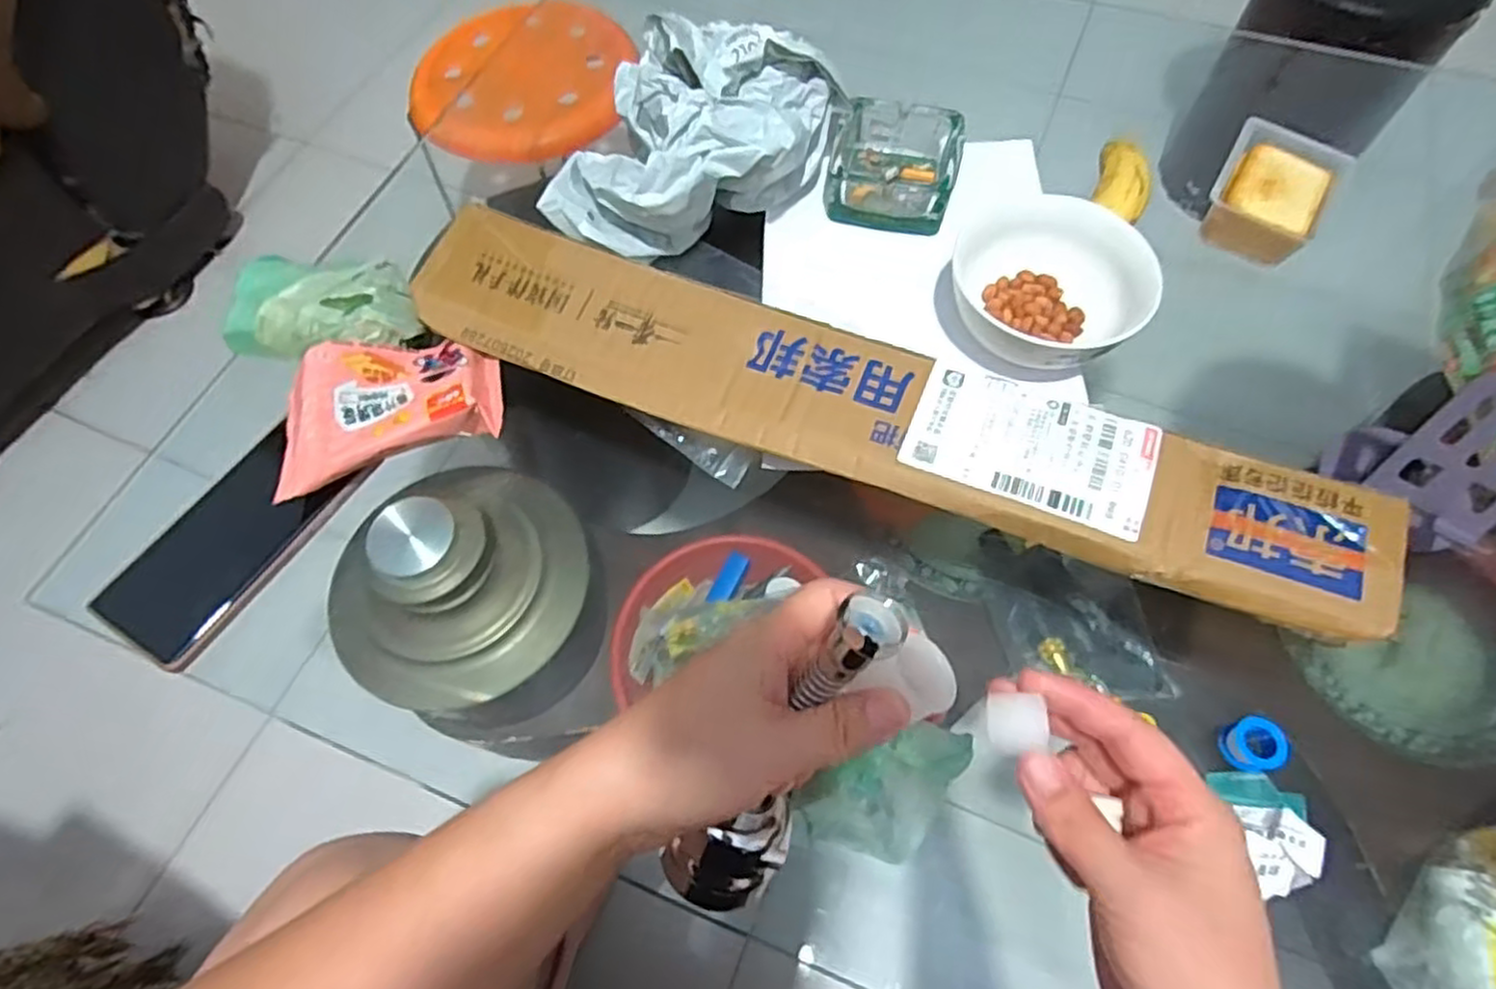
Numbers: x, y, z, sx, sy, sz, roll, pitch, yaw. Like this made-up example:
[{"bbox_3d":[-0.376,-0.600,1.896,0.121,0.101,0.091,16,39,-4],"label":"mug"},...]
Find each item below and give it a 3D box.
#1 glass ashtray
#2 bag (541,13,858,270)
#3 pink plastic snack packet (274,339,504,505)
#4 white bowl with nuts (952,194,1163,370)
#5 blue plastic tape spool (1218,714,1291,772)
[{"bbox_3d":[0.110,-0.252,0.549,0.093,0.042,0.106,12,65,8],"label":"glass ashtray"},{"bbox_3d":[-0.035,-0.236,0.495,0.154,0.098,0.174,18,66,10],"label":"bag"},{"bbox_3d":[-0.220,-0.057,0.441,0.134,0.032,0.083,-19,65,-7],"label":"pink plastic snack packet"},{"bbox_3d":[0.191,-0.137,0.472,0.115,0.046,0.124,-31,67,-13],"label":"white bowl with nuts"},{"bbox_3d":[0.255,0.126,0.368,0.023,0.019,0.025,-1,64,1],"label":"blue plastic tape spool"}]

